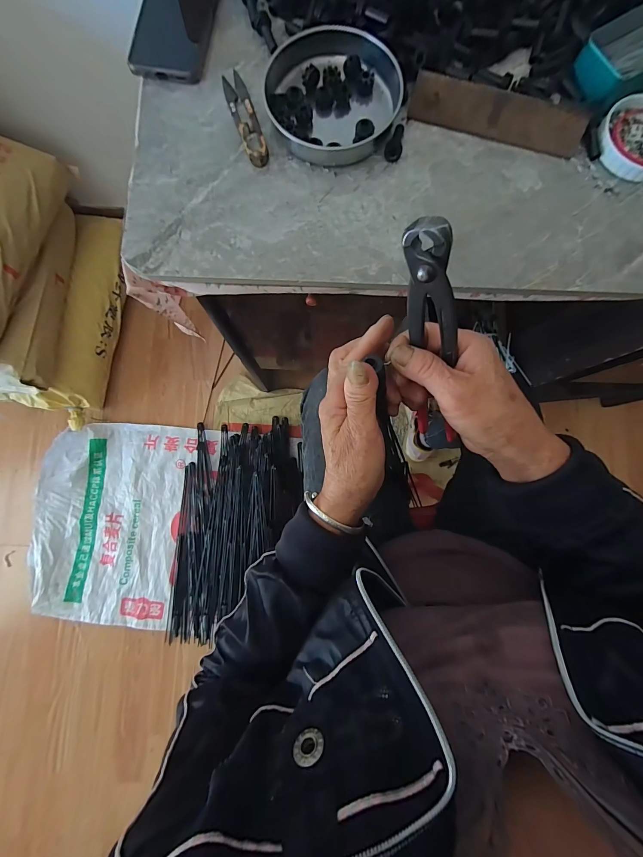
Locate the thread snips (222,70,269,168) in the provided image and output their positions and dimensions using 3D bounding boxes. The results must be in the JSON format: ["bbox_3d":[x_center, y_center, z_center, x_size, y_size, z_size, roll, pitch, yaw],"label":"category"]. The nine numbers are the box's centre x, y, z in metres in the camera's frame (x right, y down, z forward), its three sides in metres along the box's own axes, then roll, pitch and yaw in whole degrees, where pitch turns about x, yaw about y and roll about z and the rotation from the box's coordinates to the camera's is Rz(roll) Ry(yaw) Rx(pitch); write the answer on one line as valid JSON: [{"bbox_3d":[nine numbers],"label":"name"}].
[{"bbox_3d":[-0.082,-0.336,0.346,0.024,0.011,0.119,-18,84,-3],"label":"thread snips"}]

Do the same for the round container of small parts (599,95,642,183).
[{"bbox_3d":[0.342,-0.308,0.345,0.092,0.014,0.085,0,83,0],"label":"round container of small parts"}]

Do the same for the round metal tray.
[{"bbox_3d":[0.012,-0.349,0.337,0.134,0.028,0.134,-6,83,-1],"label":"round metal tray"}]

